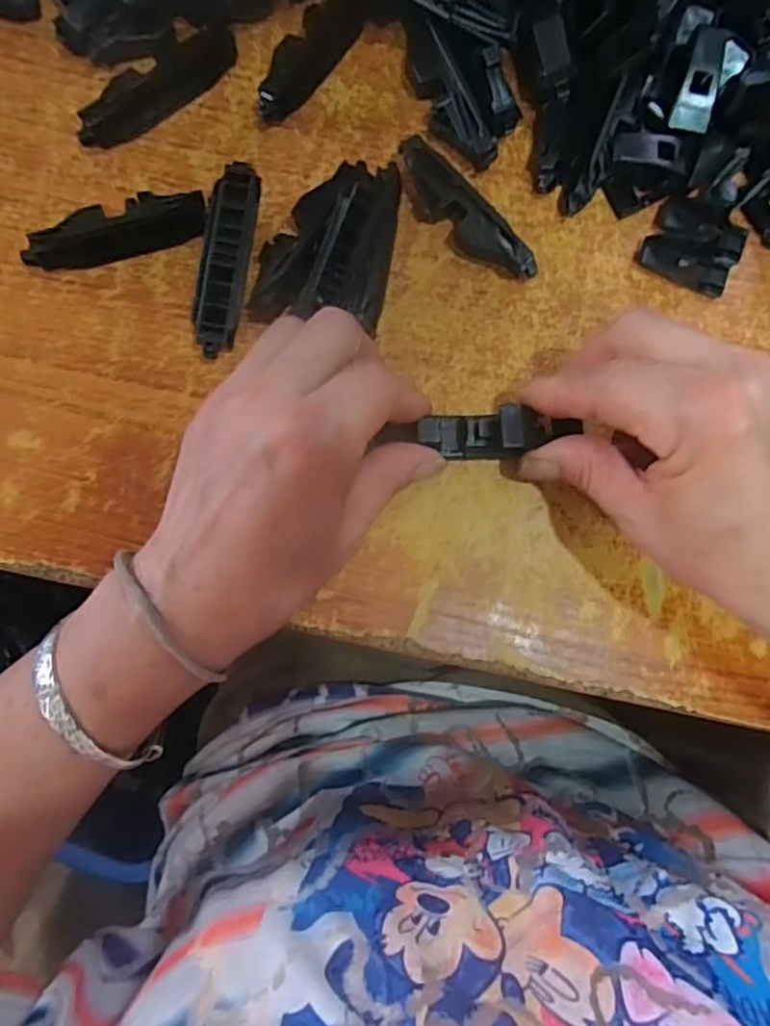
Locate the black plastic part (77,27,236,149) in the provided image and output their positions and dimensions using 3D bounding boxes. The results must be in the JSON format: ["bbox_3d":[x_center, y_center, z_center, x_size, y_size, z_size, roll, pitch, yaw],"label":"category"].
[{"bbox_3d":[-0.103,-0.194,0.284,0.082,0.015,0.018,-36,86,-6],"label":"black plastic part"}]

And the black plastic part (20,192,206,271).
[{"bbox_3d":[-0.118,-0.125,0.276,0.077,0.015,0.026,-15,85,-4],"label":"black plastic part"}]

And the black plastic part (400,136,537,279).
[{"bbox_3d":[0.034,-0.134,0.282,0.017,0.020,0.079,-42,87,-6],"label":"black plastic part"}]

